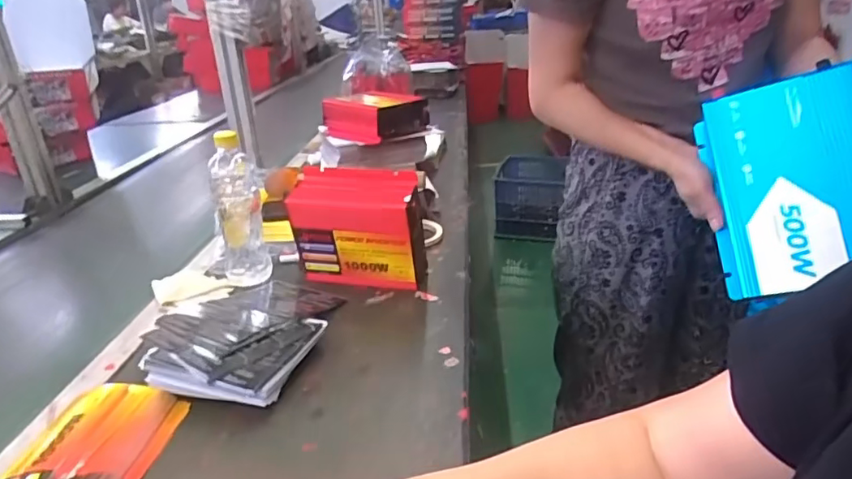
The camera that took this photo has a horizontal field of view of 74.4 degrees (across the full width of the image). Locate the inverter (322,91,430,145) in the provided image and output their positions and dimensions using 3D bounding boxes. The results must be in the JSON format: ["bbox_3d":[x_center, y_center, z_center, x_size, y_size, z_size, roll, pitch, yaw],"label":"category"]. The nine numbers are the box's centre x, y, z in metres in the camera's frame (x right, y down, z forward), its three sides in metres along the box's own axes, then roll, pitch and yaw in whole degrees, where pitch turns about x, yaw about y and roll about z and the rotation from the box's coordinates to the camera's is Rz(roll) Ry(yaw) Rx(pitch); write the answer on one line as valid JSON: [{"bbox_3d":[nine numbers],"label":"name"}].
[{"bbox_3d":[-0.101,-0.256,1.163,0.178,0.074,0.149,17,31,38],"label":"inverter"}]

